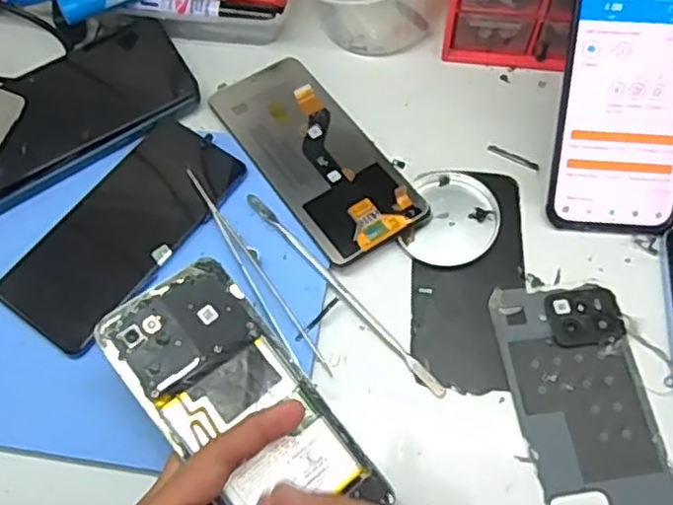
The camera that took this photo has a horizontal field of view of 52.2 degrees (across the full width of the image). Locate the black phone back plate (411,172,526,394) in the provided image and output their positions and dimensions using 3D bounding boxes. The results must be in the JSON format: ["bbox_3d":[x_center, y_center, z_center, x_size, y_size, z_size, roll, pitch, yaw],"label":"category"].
[{"bbox_3d":[0.081,0.013,0.421,0.065,0.007,0.144,5,65,4],"label":"black phone back plate"}]

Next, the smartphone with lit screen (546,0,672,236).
[{"bbox_3d":[0.173,-0.093,0.406,0.077,0.007,0.165,4,106,3],"label":"smartphone with lit screen"}]

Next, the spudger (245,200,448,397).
[{"bbox_3d":[0.003,0.022,0.407,0.008,0.006,0.164,-40,70,-15],"label":"spudger"}]

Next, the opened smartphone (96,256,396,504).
[{"bbox_3d":[-0.047,0.077,0.343,0.074,0.004,0.150,-35,81,-28],"label":"opened smartphone"}]

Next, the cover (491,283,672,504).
[{"bbox_3d":[0.139,0.089,0.378,0.069,0.004,0.153,-9,65,-3],"label":"cover"}]

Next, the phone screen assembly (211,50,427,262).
[{"bbox_3d":[-0.017,-0.067,0.452,0.068,0.007,0.164,-31,62,-14],"label":"phone screen assembly"}]

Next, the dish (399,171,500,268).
[{"bbox_3d":[0.073,-0.022,0.430,0.055,0.007,0.065,17,67,9],"label":"dish"}]

